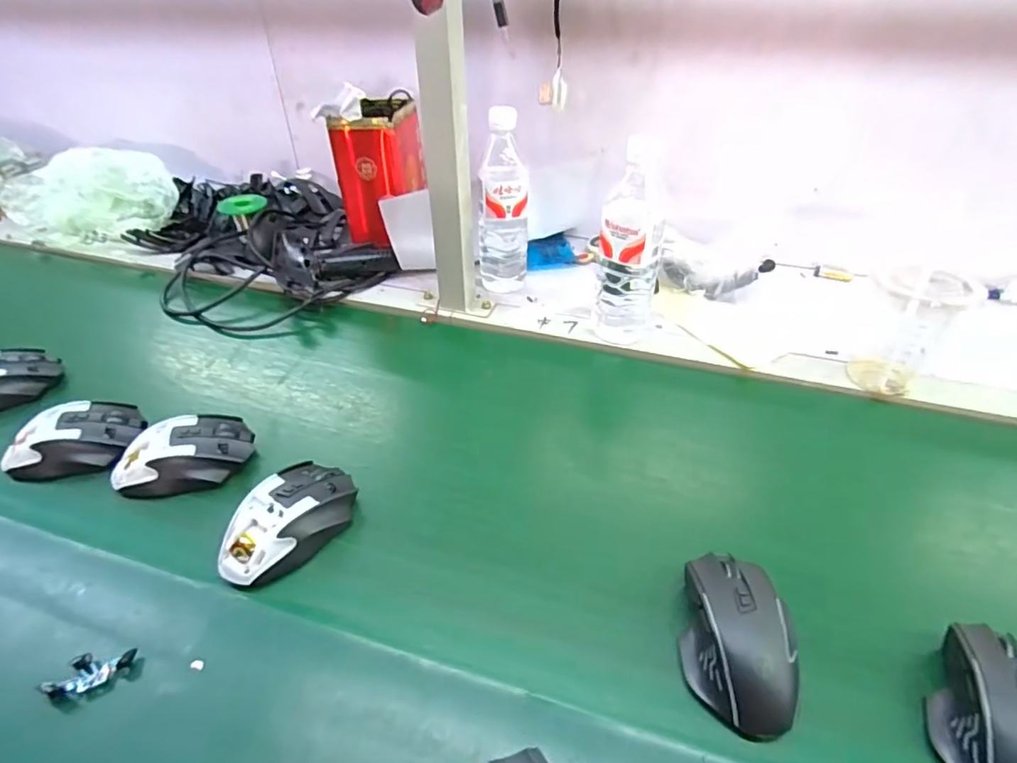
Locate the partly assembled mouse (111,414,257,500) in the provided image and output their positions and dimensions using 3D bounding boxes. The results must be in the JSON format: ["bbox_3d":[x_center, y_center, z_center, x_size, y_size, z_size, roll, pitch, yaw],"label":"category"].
[{"bbox_3d":[-0.299,0.065,0.507,0.118,0.038,0.074,-11,40,-13],"label":"partly assembled mouse"}]

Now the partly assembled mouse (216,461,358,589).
[{"bbox_3d":[-0.180,0.112,0.451,0.072,0.040,0.117,22,44,25],"label":"partly assembled mouse"}]

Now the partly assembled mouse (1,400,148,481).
[{"bbox_3d":[-0.415,0.053,0.525,0.116,0.037,0.068,-8,40,-9],"label":"partly assembled mouse"}]

